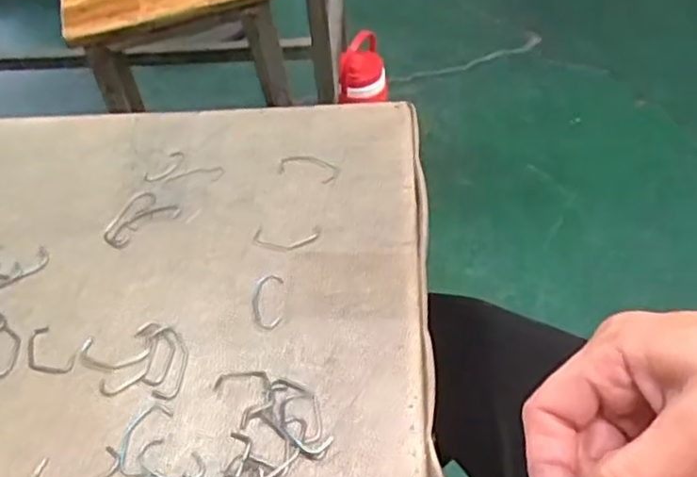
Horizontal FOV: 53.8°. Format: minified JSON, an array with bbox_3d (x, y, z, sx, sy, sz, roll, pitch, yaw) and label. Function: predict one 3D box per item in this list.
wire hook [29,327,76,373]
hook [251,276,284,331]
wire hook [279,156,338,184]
[{"bbox_3d":[-0.167,0.063,0.377,0.036,0.004,0.020,35,61,29],"label":"wire hook"},{"bbox_3d":[-0.047,0.035,0.395,0.018,0.004,0.037,-3,50,2],"label":"hook"},{"bbox_3d":[-0.026,-0.049,0.457,0.043,0.004,0.019,15,53,17],"label":"wire hook"}]

